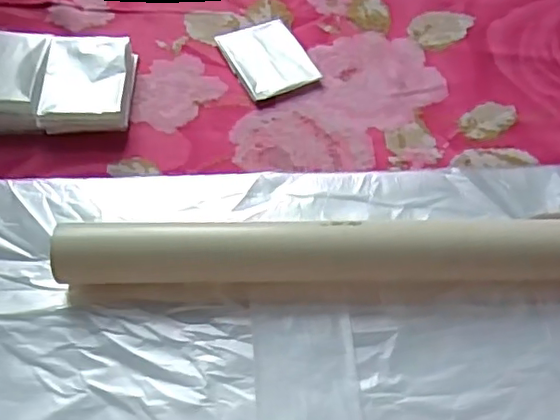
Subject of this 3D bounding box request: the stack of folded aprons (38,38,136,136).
[{"bbox_3d":[-0.155,-0.100,0.479,0.064,0.029,0.091,-1,57,-2],"label":"stack of folded aprons"}]

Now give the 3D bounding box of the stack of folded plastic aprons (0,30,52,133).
[{"bbox_3d":[-0.219,-0.106,0.474,0.069,0.030,0.092,-1,57,-1],"label":"stack of folded plastic aprons"}]

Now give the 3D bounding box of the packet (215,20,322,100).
[{"bbox_3d":[-0.011,-0.133,0.512,0.064,0.011,0.087,-22,60,-15],"label":"packet"}]

